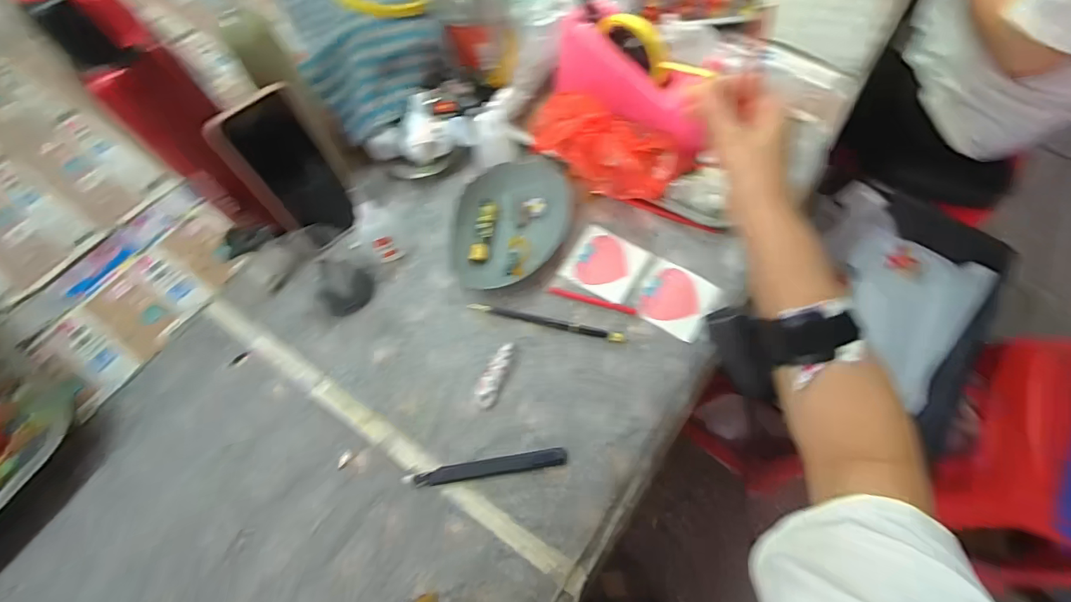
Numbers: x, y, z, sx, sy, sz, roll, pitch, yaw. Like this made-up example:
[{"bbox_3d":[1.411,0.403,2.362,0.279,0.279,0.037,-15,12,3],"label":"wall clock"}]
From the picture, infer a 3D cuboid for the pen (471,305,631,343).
[{"bbox_3d":[0.012,0.020,0.475,0.162,0.010,0.011,14,66,6],"label":"pen"}]

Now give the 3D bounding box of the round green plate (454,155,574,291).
[{"bbox_3d":[-0.024,-0.089,0.511,0.131,0.031,0.141,0,66,0],"label":"round green plate"}]

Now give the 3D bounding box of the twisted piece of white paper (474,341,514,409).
[{"bbox_3d":[-0.041,0.072,0.455,0.023,0.010,0.065,20,67,8],"label":"twisted piece of white paper"}]

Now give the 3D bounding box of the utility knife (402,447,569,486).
[{"bbox_3d":[-0.044,0.153,0.422,0.146,0.012,0.016,-8,66,-4],"label":"utility knife"}]

